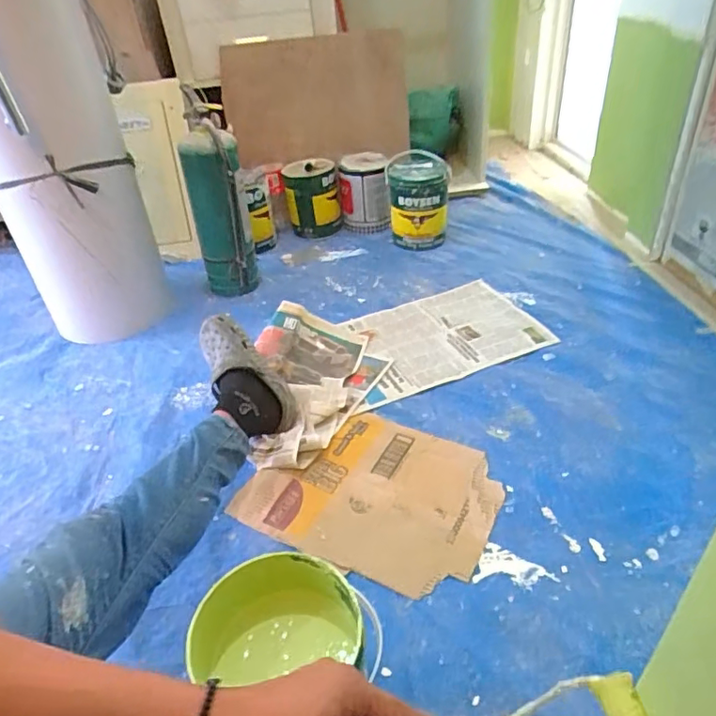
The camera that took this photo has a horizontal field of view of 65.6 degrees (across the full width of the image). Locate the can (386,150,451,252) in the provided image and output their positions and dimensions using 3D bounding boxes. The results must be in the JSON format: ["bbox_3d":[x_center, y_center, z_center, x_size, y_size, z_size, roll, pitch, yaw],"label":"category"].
[{"bbox_3d":[0.180,-0.463,1.670,0.174,0.235,0.174,-4,37,2],"label":"can"}]

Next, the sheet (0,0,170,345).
[{"bbox_3d":[-0.652,-0.391,1.225,0.284,0.761,0.286,-25,41,-23],"label":"sheet"}]

